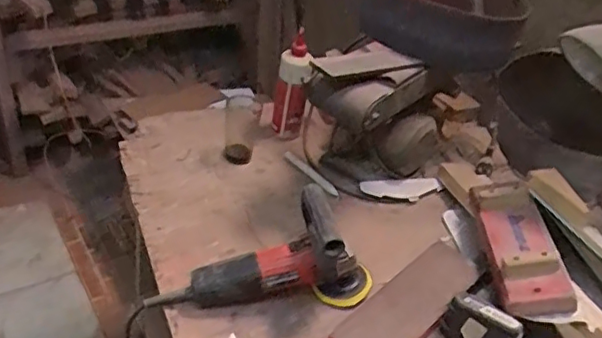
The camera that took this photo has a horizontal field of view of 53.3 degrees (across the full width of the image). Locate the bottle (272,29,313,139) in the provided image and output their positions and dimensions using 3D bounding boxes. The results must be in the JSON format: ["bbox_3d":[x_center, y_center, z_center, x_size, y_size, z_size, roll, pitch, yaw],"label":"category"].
[{"bbox_3d":[-0.021,-0.161,1.241,0.069,0.217,0.050,5,36,-2],"label":"bottle"}]

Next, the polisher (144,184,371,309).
[{"bbox_3d":[-0.051,0.115,0.884,0.328,0.158,0.114,3,36,-4],"label":"polisher"}]

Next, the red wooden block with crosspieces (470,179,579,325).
[{"bbox_3d":[0.341,0.112,0.943,0.102,0.058,0.271,-8,39,7],"label":"red wooden block with crosspieces"}]

